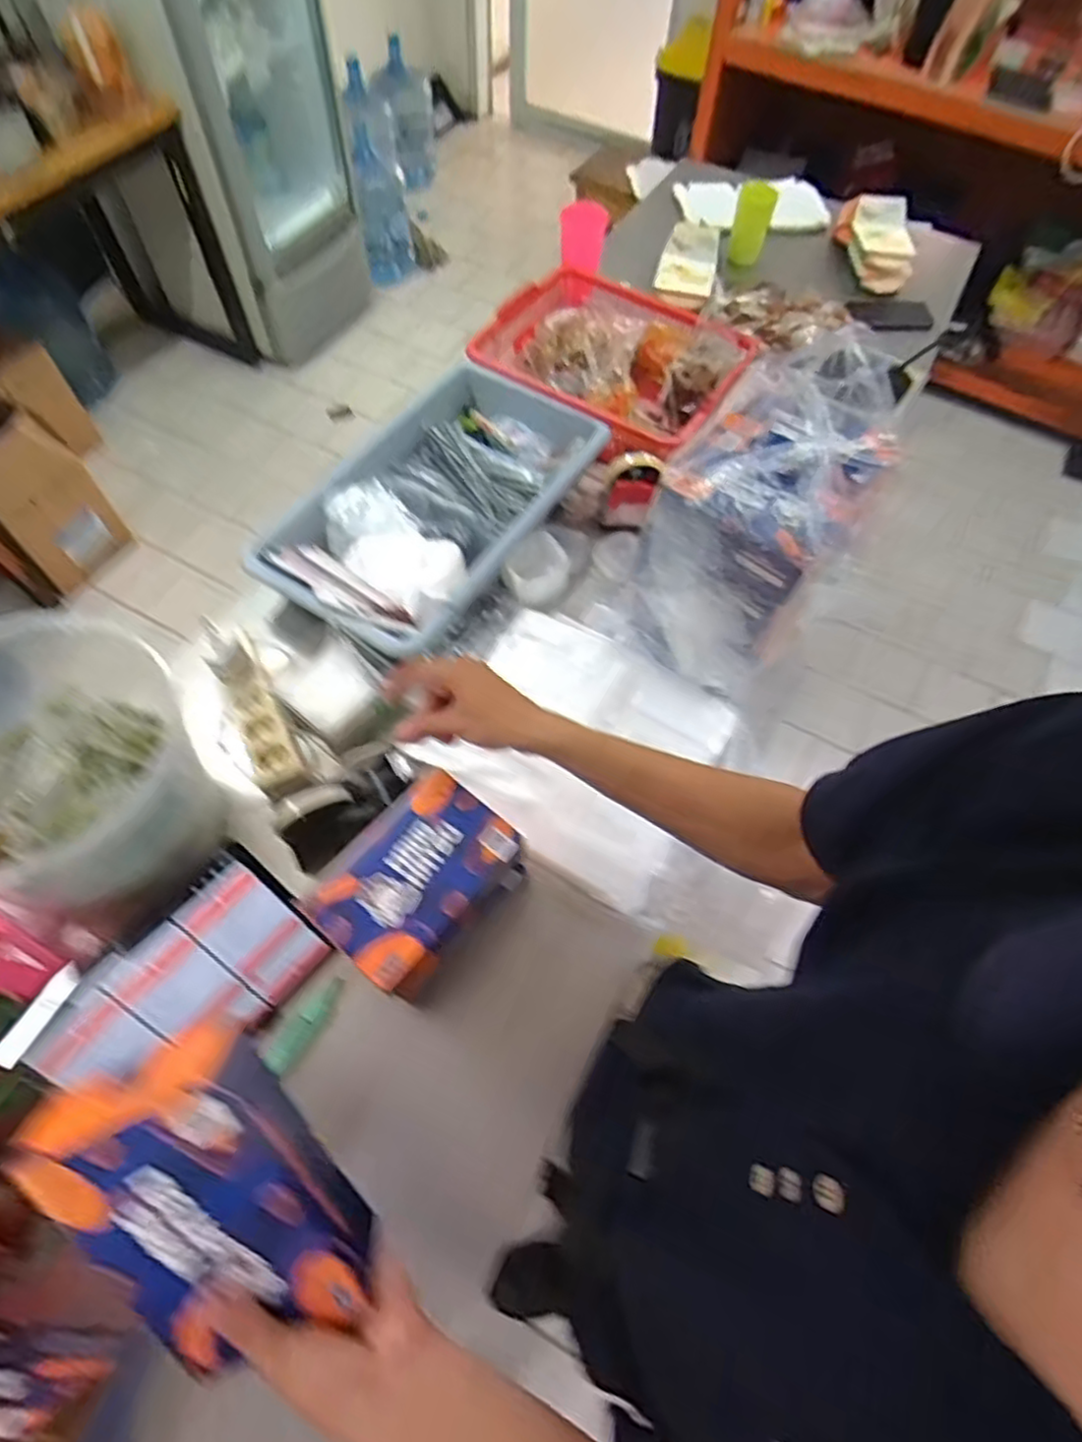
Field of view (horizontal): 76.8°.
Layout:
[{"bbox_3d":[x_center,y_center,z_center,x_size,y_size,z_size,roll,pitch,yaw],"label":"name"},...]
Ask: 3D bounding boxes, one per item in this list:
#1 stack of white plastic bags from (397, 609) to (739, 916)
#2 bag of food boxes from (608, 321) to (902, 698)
[{"bbox_3d":[0.043,0.022,0.831,0.336,0.040,0.301,29,64,13],"label":"stack of white plastic bags"},{"bbox_3d":[0.259,-0.229,0.811,0.219,0.283,0.290,33,65,14],"label":"bag of food boxes"}]

